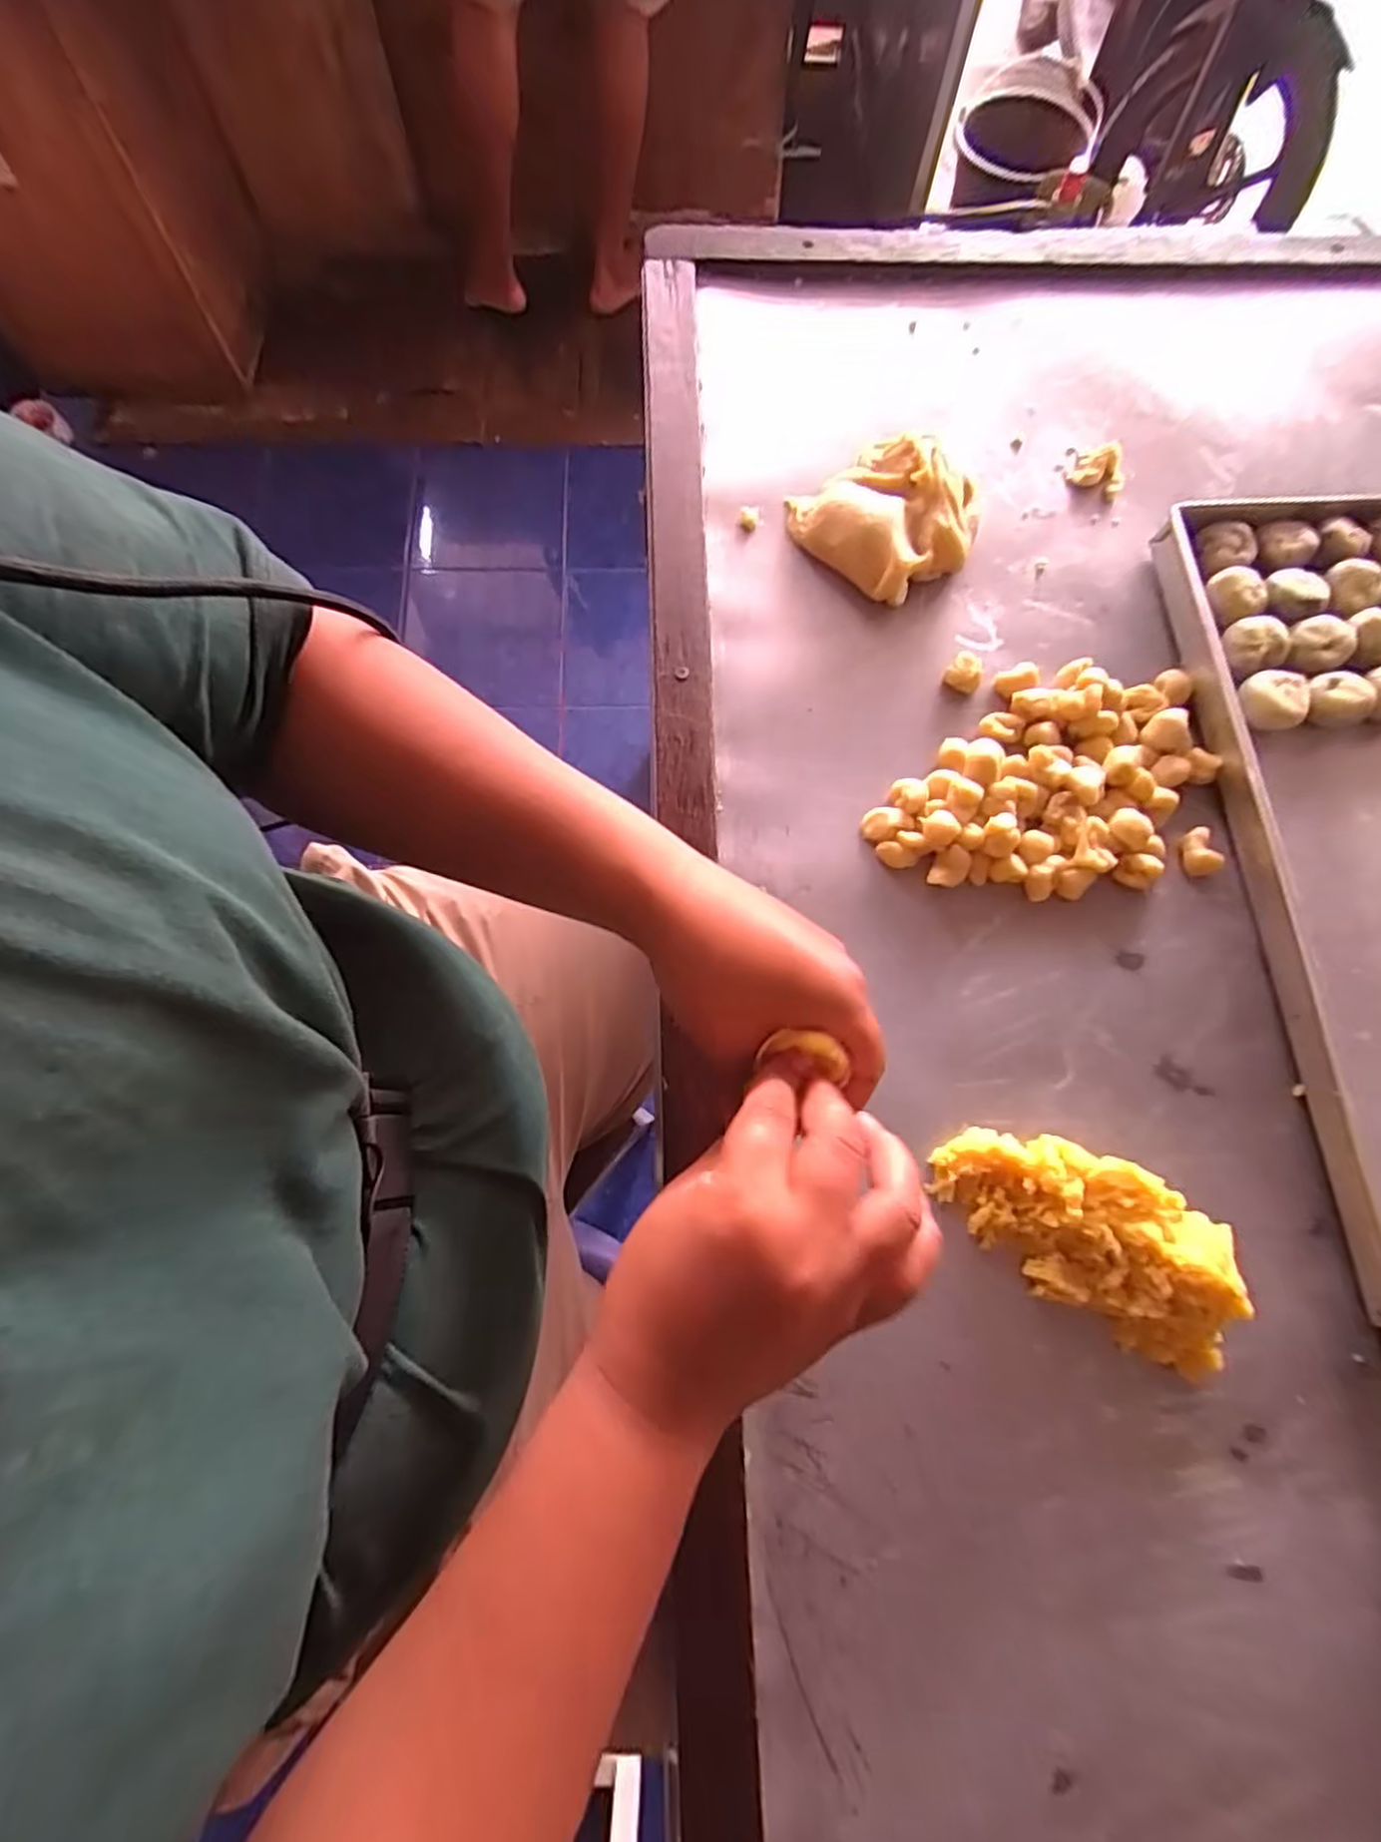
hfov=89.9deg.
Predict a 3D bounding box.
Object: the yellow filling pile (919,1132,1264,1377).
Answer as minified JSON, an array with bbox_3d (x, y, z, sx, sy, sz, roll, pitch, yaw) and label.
[{"bbox_3d":[0.210,0.163,0.357,0.162,0.046,0.080,29,77,7],"label":"yellow filling pile"}]

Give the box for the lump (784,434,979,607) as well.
[{"bbox_3d":[0.139,-0.279,0.476,0.111,0.042,0.111,0,75,-1],"label":"lump"}]

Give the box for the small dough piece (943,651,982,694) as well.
[{"bbox_3d":[0.183,-0.165,0.457,0.023,0.016,0.025,0,75,-1],"label":"small dough piece"}]

